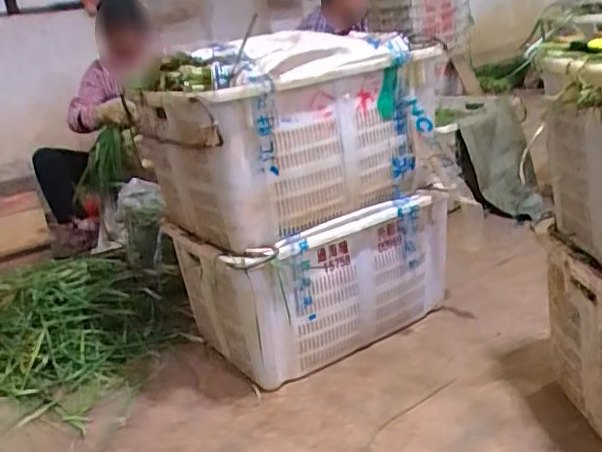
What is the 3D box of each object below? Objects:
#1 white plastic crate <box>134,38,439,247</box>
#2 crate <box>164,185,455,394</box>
[{"bbox_3d":[-0.026,-0.223,1.389,0.575,0.381,0.345,-20,24,-31],"label":"white plastic crate"},{"bbox_3d":[0.049,0.122,1.546,0.599,0.364,0.322,-19,23,-29],"label":"crate"}]

